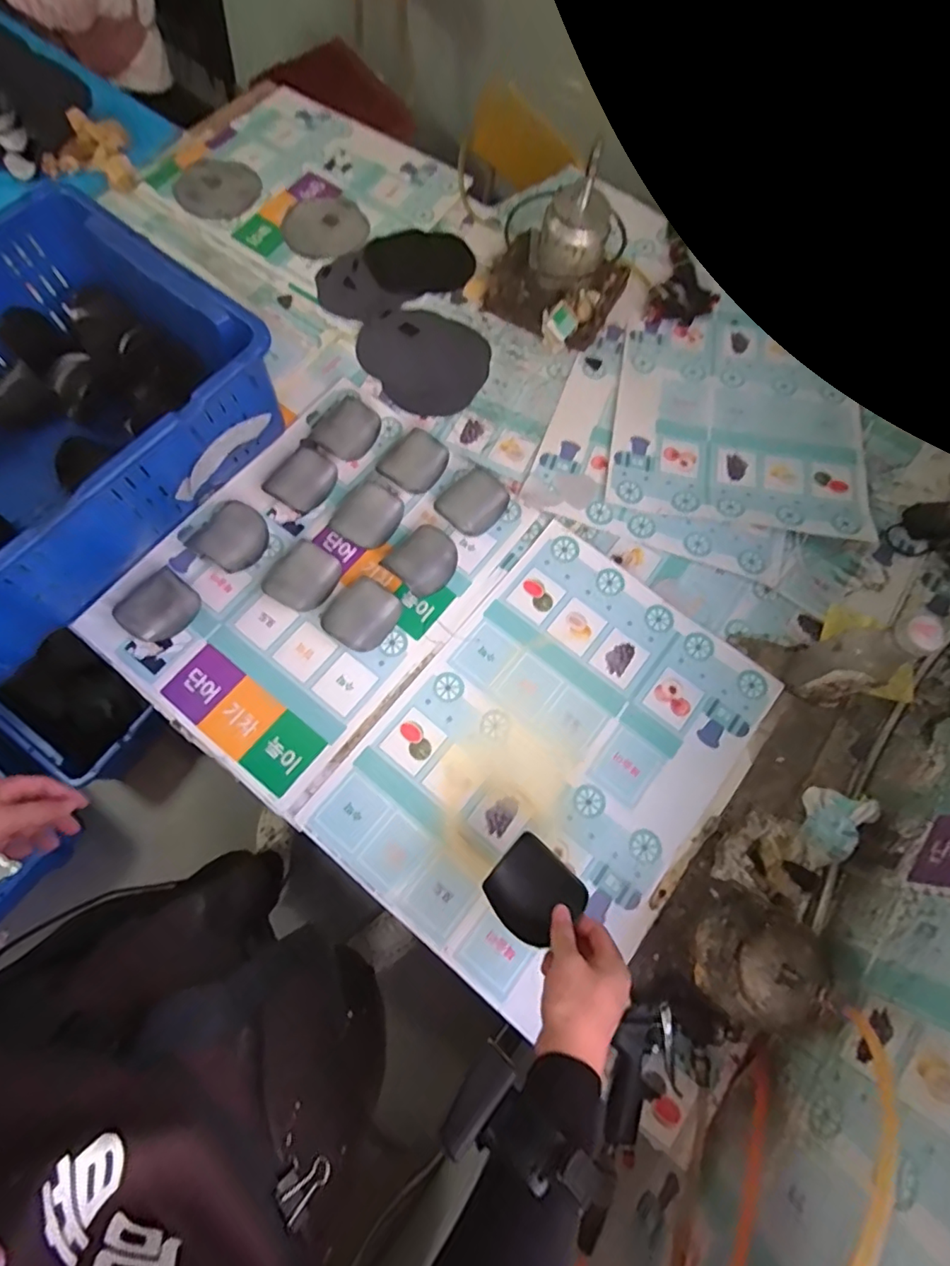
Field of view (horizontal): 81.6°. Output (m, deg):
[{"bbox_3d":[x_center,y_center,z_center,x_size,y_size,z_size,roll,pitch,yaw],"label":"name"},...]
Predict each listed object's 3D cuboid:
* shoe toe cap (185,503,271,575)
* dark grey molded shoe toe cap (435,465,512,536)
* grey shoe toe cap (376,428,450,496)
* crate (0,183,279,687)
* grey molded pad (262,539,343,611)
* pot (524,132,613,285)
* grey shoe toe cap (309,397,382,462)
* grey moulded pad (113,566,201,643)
[{"bbox_3d":[-0.336,-0.133,0.756,0.088,0.029,0.091,36,72,10],"label":"shoe toe cap"},{"bbox_3d":[-0.002,-0.186,0.783,0.079,0.034,0.097,43,74,12],"label":"dark grey molded shoe toe cap"},{"bbox_3d":[-0.092,-0.249,0.801,0.084,0.039,0.090,35,72,9],"label":"grey shoe toe cap"},{"bbox_3d":[-0.622,-0.234,0.704,0.434,0.165,0.644,37,73,10],"label":"crate"},{"bbox_3d":[-0.234,-0.075,0.737,0.083,0.034,0.092,33,72,9],"label":"grey molded pad"},{"bbox_3d":[0.155,-0.629,0.839,0.144,0.137,0.100,5,71,-1],"label":"pot"},{"bbox_3d":[-0.192,-0.303,0.818,0.085,0.039,0.088,32,72,9],"label":"grey shoe toe cap"},{"bbox_3d":[-0.411,-0.035,0.711,0.079,0.031,0.091,42,73,12],"label":"grey moulded pad"}]

